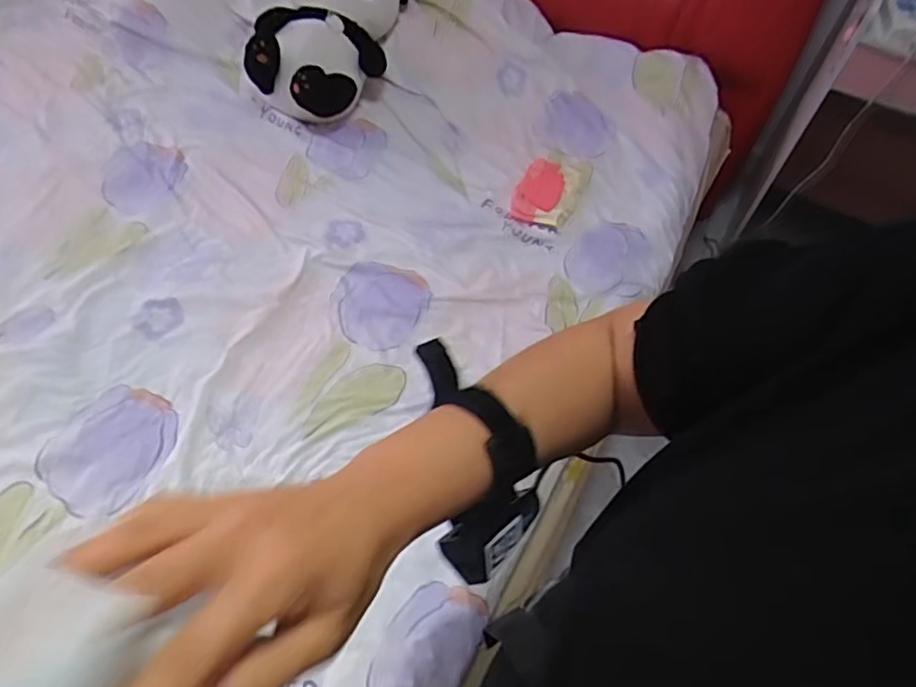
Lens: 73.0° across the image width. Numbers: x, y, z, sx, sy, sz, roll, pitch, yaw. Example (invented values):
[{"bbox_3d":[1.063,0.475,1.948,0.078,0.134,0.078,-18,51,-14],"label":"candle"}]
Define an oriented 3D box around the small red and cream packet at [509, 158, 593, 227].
[{"bbox_3d":[0.189,-0.315,1.257,0.128,0.026,0.189,20,60,11],"label":"small red and cream packet"}]

